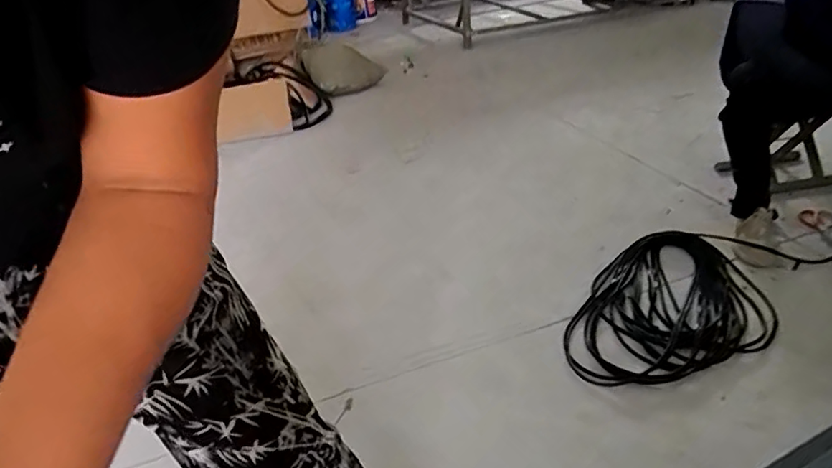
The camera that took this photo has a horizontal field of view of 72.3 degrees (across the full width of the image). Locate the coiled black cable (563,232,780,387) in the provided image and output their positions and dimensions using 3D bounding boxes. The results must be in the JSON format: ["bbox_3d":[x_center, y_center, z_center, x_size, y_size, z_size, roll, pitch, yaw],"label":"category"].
[{"bbox_3d":[0.656,0.183,1.465,0.441,0.093,0.557,10,36,27],"label":"coiled black cable"}]

